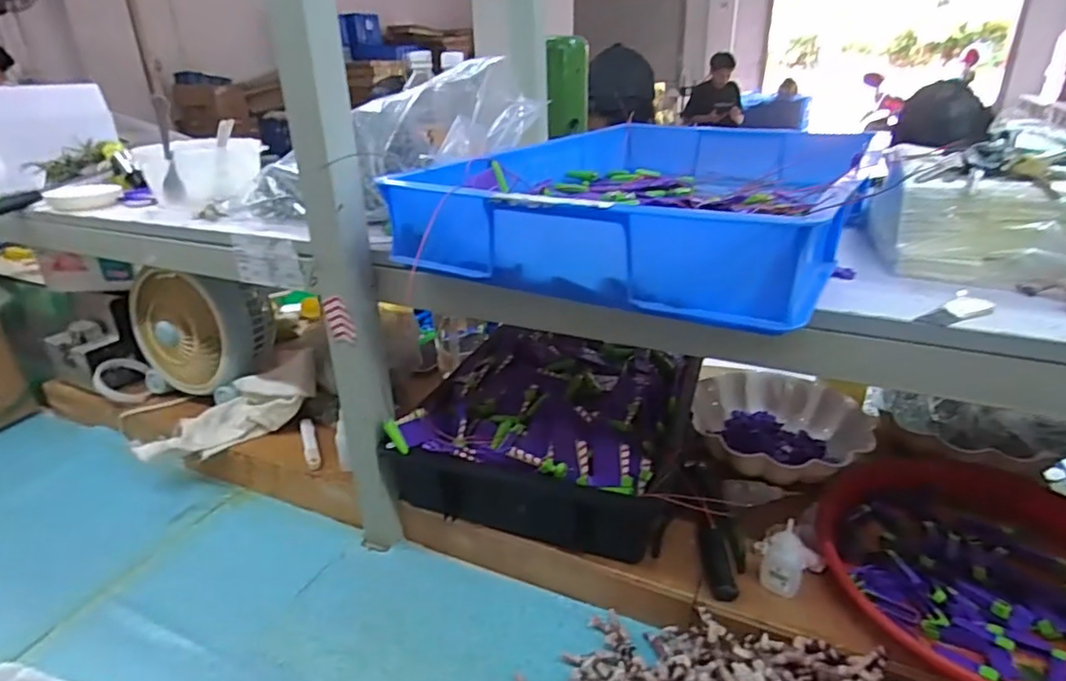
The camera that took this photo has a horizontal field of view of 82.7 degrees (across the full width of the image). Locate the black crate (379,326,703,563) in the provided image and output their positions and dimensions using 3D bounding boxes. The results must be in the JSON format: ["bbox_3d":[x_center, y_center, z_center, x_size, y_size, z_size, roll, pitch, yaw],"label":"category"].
[{"bbox_3d":[0.030,0.106,0.745,0.302,0.126,0.286,8,26,19],"label":"black crate"}]

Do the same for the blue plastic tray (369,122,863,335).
[{"bbox_3d":[0.148,-0.155,0.637,0.350,0.077,0.512,14,28,31],"label":"blue plastic tray"}]

